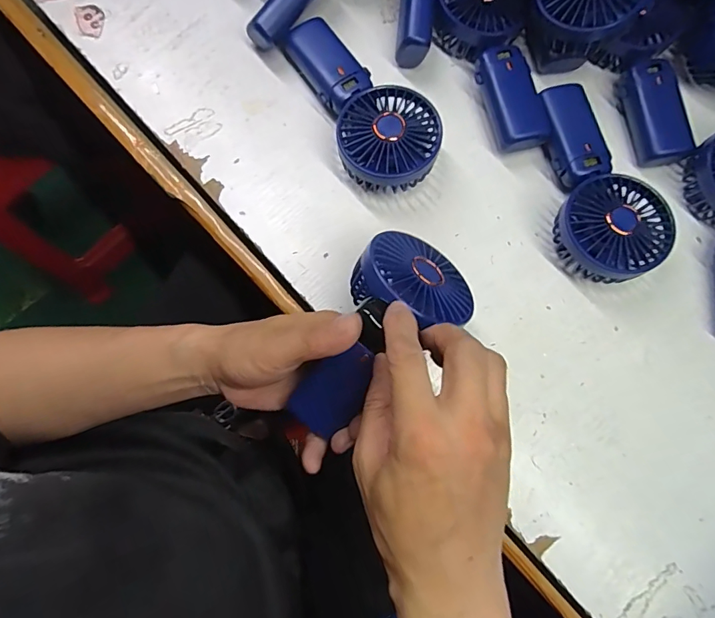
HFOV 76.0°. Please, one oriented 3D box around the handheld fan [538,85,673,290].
[{"bbox_3d":[0.191,-0.106,0.388,0.079,0.048,0.173,-22,80,-6],"label":"handheld fan"}]

